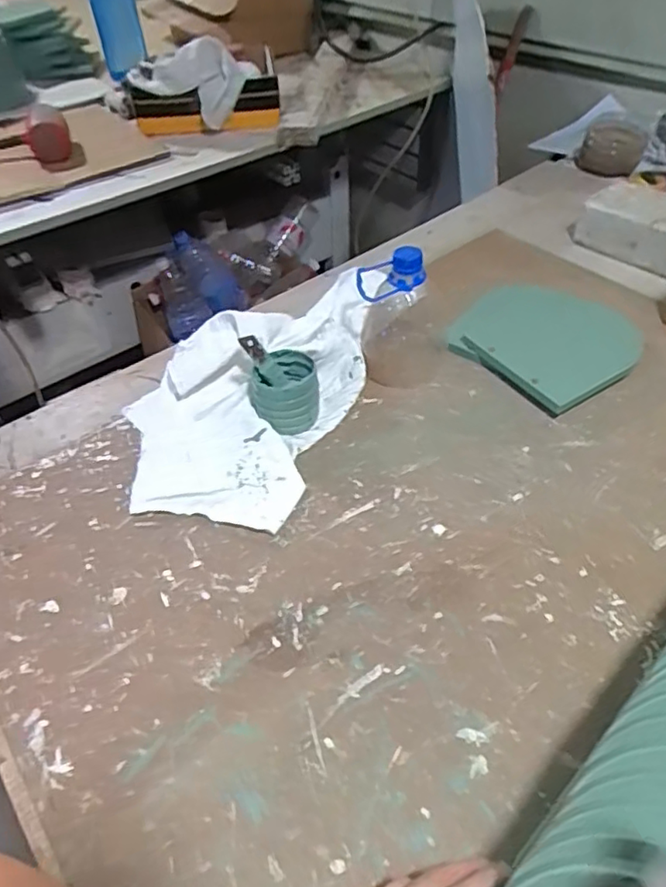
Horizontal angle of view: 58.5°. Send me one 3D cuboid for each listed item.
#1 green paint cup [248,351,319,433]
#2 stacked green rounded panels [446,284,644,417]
[{"bbox_3d":[-0.046,-0.049,0.595,0.067,0.064,0.061,-10,47,-6],"label":"green paint cup"},{"bbox_3d":[0.245,-0.125,0.672,0.202,0.024,0.178,-36,55,-27],"label":"stacked green rounded panels"}]

